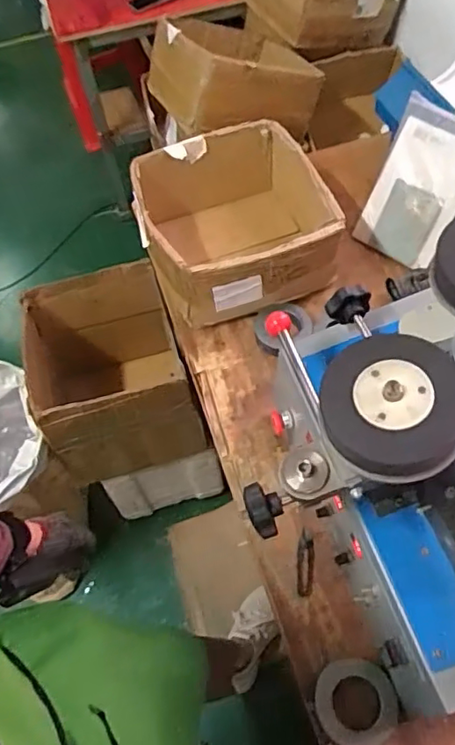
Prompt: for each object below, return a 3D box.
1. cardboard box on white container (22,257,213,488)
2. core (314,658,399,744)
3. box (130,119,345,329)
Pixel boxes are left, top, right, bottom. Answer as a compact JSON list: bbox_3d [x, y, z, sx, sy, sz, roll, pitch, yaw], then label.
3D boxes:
[{"bbox_3d":[-0.250,0.015,1.256,0.301,0.351,0.346,-16,58,-6],"label":"cardboard box on white container"},{"bbox_3d":[0.165,0.429,0.738,0.102,0.034,0.100,-2,58,3],"label":"core"},{"bbox_3d":[0.027,-0.289,1.102,0.362,0.175,0.333,-16,58,-6],"label":"box"}]

